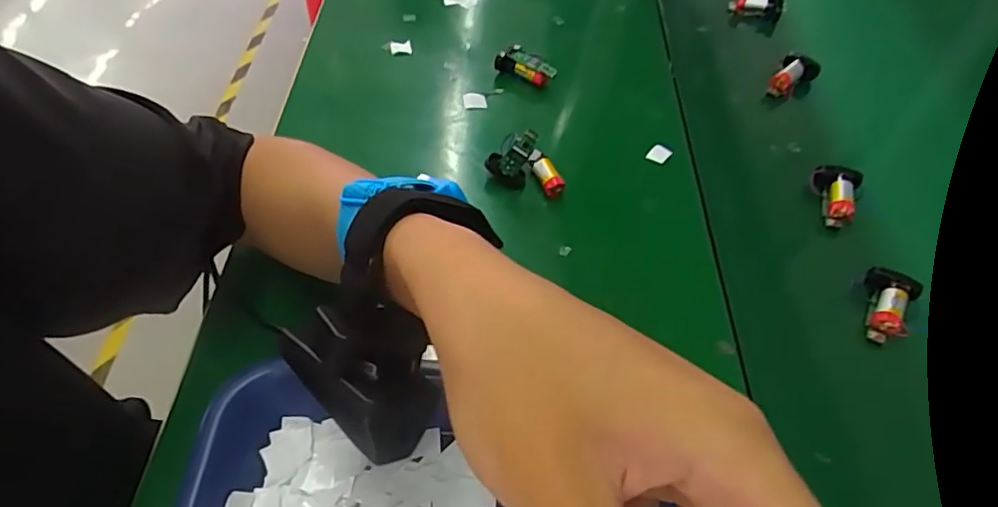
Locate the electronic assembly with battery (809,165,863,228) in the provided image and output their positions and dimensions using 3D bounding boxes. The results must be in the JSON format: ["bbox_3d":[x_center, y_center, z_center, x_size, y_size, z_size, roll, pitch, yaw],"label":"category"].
[{"bbox_3d":[0.256,-0.045,0.441,0.033,0.023,0.042,24,55,15],"label":"electronic assembly with battery"}]

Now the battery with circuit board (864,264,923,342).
[{"bbox_3d":[0.258,0.035,0.381,0.030,0.021,0.049,26,56,17],"label":"battery with circuit board"}]

